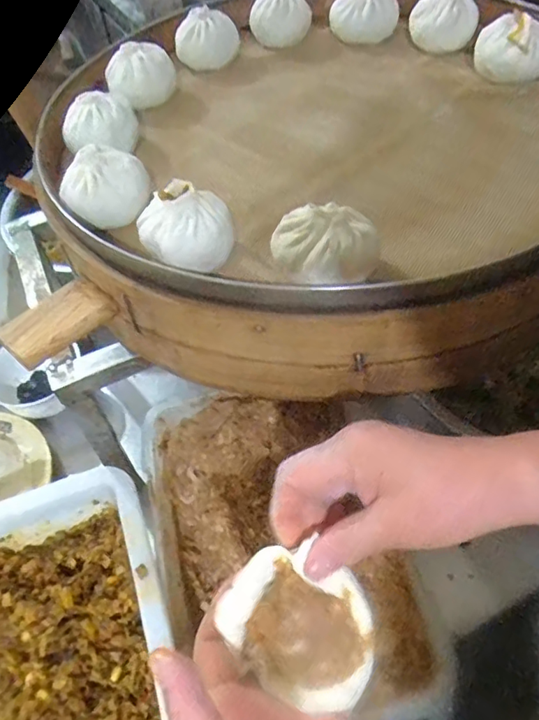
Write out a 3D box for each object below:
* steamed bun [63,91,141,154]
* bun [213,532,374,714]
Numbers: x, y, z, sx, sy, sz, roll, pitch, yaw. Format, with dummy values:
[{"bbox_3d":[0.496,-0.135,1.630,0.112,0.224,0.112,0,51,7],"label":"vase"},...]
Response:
[{"bbox_3d":[-0.148,-0.207,0.475,0.066,0.038,0.062,-10,53,-2],"label":"steamed bun"},{"bbox_3d":[0.019,0.153,0.315,0.093,0.038,0.073,41,76,4],"label":"bun"}]

